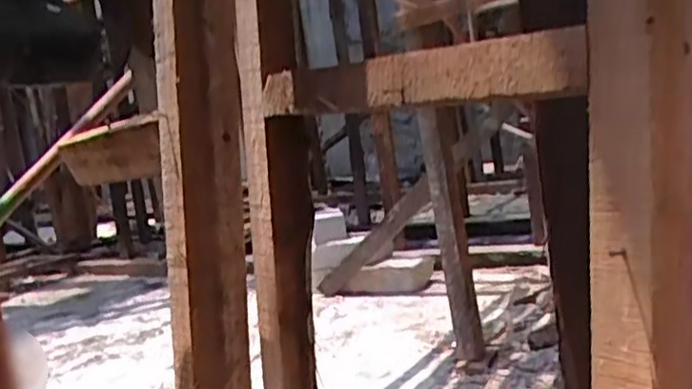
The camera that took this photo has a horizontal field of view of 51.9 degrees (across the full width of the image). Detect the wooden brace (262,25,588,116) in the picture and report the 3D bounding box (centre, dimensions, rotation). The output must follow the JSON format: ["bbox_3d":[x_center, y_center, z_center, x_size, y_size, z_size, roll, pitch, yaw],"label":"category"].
[{"bbox_3d":[0.036,-0.082,0.513,0.038,0.041,0.354,-11,8,-31],"label":"wooden brace"}]

